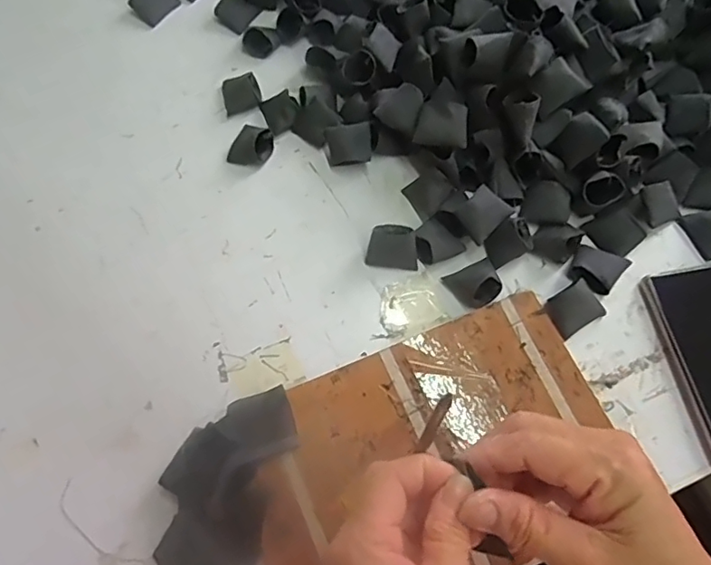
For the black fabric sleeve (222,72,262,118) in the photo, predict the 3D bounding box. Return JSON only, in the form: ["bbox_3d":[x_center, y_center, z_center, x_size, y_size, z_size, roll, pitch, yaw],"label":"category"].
[{"bbox_3d":[-0.115,-0.190,0.548,0.037,0.014,0.038,-19,68,-8],"label":"black fabric sleeve"}]

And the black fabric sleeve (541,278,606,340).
[{"bbox_3d":[0.181,0.022,0.455,0.045,0.012,0.034,-30,70,-12],"label":"black fabric sleeve"}]

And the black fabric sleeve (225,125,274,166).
[{"bbox_3d":[-0.098,-0.131,0.519,0.035,0.017,0.042,16,68,7],"label":"black fabric sleeve"}]

